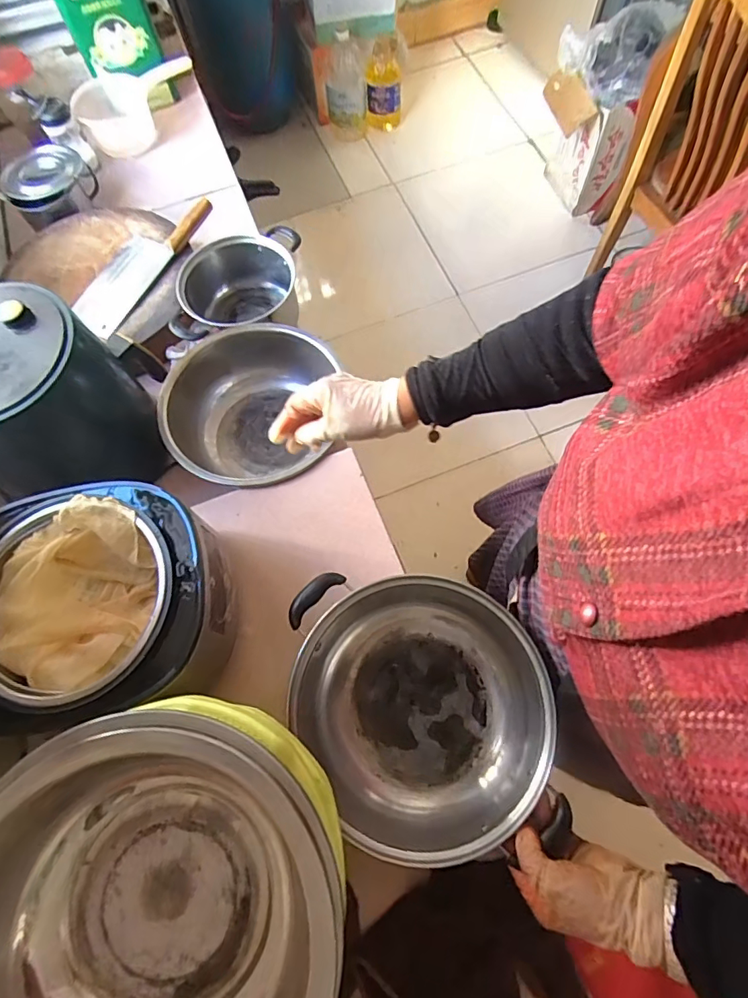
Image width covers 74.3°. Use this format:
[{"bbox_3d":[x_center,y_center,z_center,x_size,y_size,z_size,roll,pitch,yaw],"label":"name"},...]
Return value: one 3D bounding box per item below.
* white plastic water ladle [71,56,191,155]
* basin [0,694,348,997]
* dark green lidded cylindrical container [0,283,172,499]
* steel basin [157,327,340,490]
[{"bbox_3d":[-0.542,-0.907,1.134,0.292,0.109,0.122,-41,73,-12],"label":"white plastic water ladle"},{"bbox_3d":[-0.168,0.326,0.385,0.268,0.113,0.305,32,74,13],"label":"basin"},{"bbox_3d":[-0.452,-0.147,0.709,0.186,0.244,0.225,-23,70,-6],"label":"dark green lidded cylindrical container"},{"bbox_3d":[-0.189,-0.135,0.792,0.249,0.116,0.280,11,70,6],"label":"steel basin"}]

